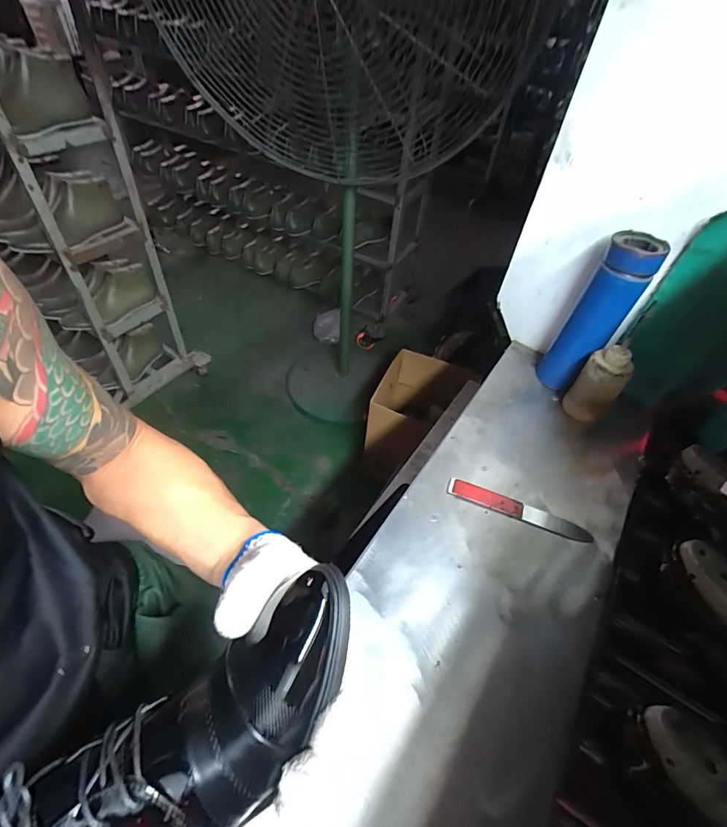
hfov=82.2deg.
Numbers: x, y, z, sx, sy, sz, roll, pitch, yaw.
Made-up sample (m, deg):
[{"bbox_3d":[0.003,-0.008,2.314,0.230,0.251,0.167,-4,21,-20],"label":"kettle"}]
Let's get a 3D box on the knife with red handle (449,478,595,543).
[{"bbox_3d":[0.181,0.112,0.489,0.163,0.004,0.023,19,50,12],"label":"knife with red handle"}]

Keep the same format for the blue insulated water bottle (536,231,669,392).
[{"bbox_3d":[0.314,-0.128,0.572,0.071,0.214,0.071,33,54,23],"label":"blue insulated water bottle"}]

